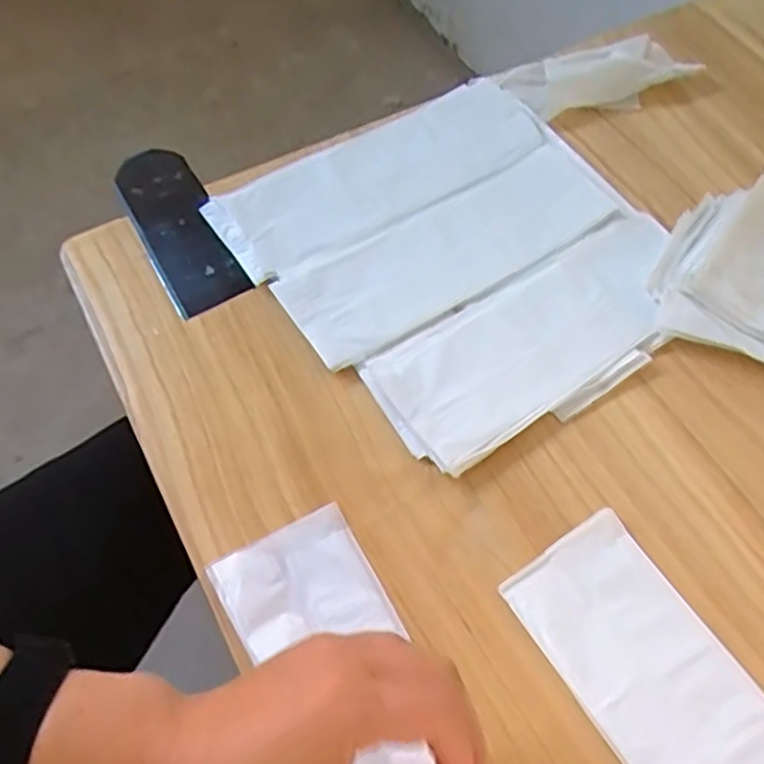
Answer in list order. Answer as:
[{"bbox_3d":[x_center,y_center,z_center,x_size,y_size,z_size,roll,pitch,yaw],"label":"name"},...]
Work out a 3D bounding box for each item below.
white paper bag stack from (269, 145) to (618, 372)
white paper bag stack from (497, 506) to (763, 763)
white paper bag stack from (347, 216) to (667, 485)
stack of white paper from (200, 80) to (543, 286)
[{"bbox_3d":[0.050,-0.096,0.515,0.250,0.010,0.085,-29,65,-17],"label":"white paper bag stack"},{"bbox_3d":[0.169,0.189,0.353,0.083,0.010,0.255,-29,65,-17],"label":"white paper bag stack"},{"bbox_3d":[0.110,-0.029,0.475,0.237,0.015,0.101,-29,65,-17],"label":"white paper bag stack"},{"bbox_3d":[-0.001,-0.164,0.553,0.267,0.006,0.095,-29,65,-17],"label":"stack of white paper"}]

